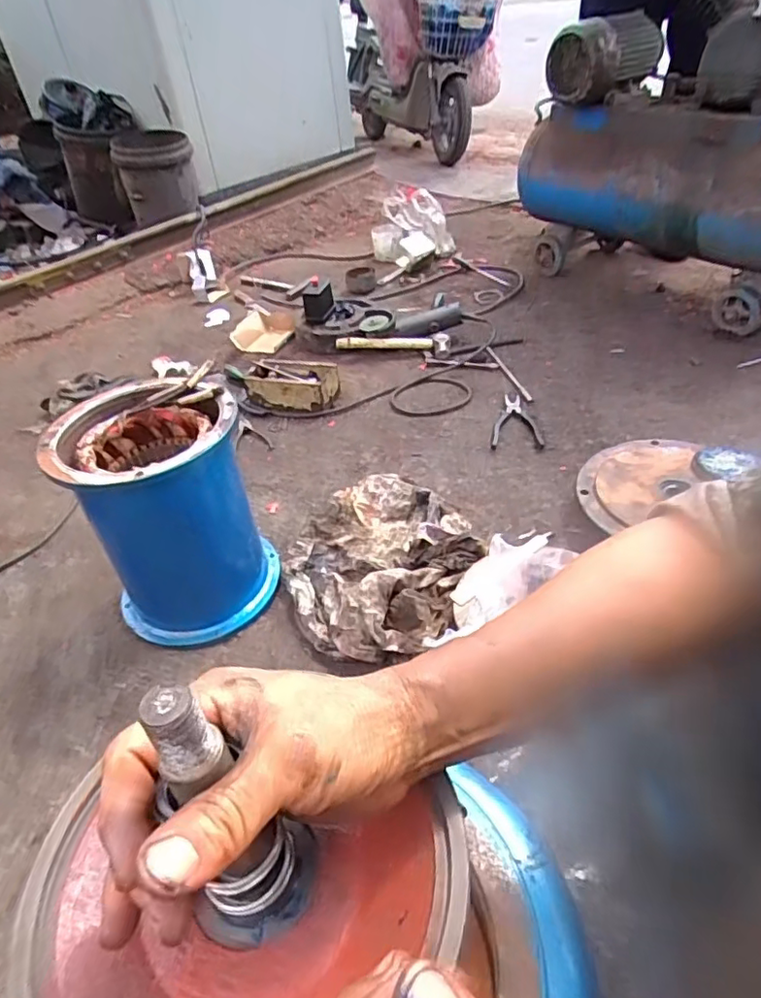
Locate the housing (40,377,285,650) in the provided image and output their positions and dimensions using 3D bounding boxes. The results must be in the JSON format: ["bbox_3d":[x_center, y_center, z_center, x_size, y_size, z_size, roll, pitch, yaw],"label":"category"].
[{"bbox_3d":[-0.303,0.024,0.894,0.237,0.329,0.250,-5,41,5],"label":"housing"}]

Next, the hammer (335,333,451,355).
[{"bbox_3d":[0.037,-0.409,1.563,0.297,0.045,0.067,7,43,17],"label":"hammer"}]

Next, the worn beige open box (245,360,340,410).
[{"bbox_3d":[-0.203,-0.274,1.420,0.219,0.064,0.129,7,43,17],"label":"worn beige open box"}]

